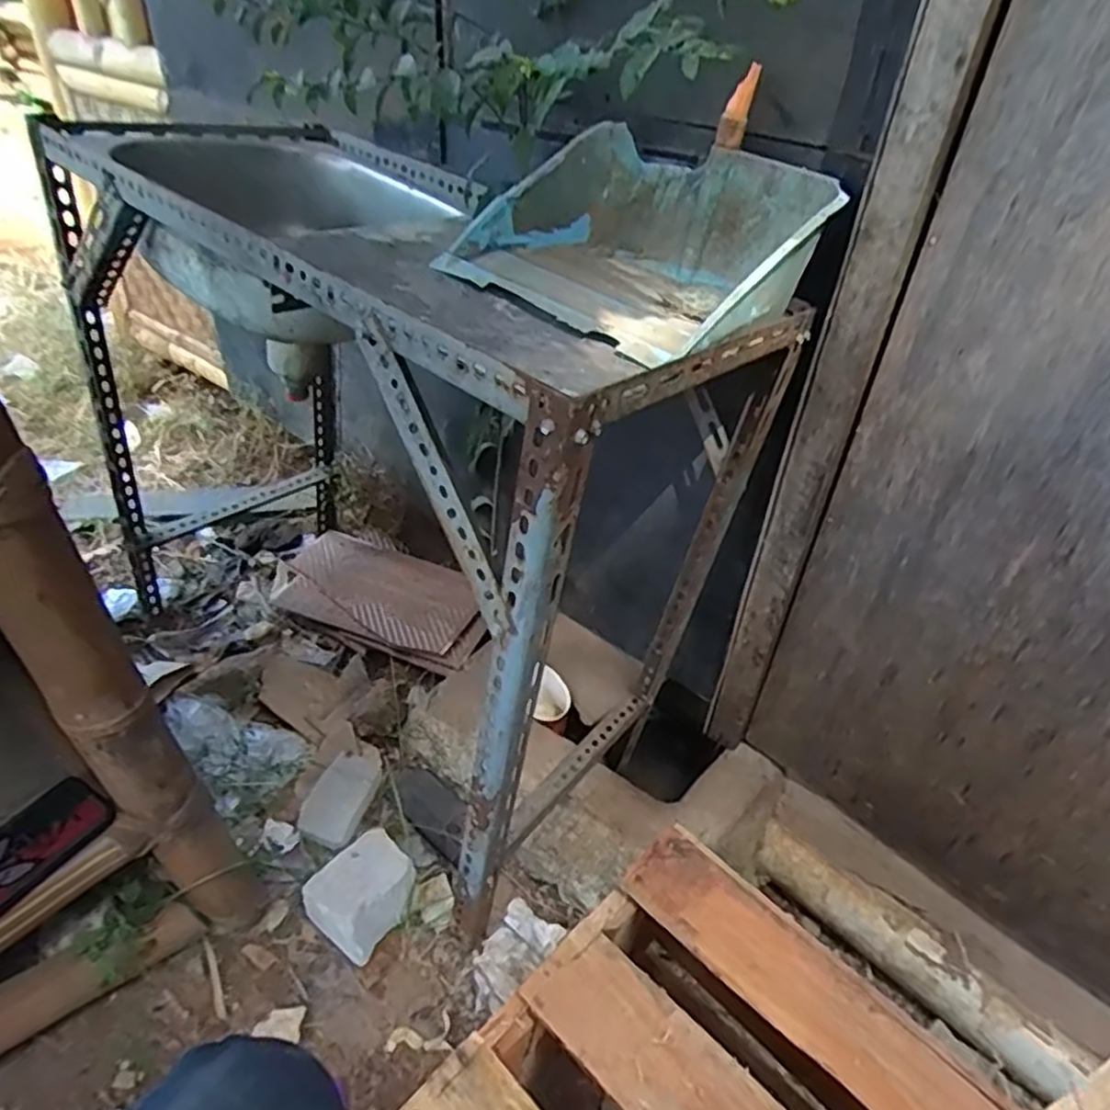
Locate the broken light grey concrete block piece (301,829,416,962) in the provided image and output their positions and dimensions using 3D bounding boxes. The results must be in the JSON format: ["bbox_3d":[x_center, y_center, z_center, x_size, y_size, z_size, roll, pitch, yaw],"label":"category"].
[{"bbox_3d":[-0.253,0.447,0.942,0.107,0.078,0.128,27,43,26],"label":"broken light grey concrete block piece"}]

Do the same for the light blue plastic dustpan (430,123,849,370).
[{"bbox_3d":[0.079,-0.315,0.696,0.297,0.111,0.264,30,45,30],"label":"light blue plastic dustpan"}]

